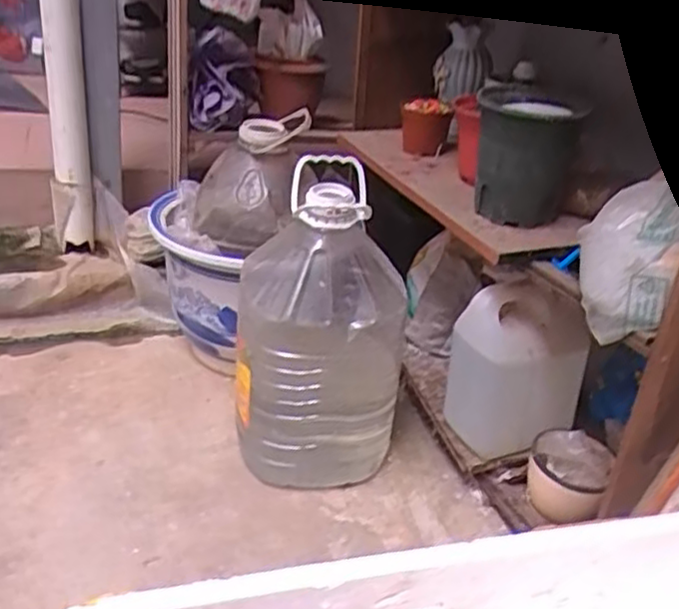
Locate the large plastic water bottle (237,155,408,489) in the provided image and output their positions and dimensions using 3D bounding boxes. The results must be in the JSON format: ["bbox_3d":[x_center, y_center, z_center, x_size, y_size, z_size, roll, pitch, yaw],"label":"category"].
[{"bbox_3d":[-0.040,0.058,1.131,0.230,0.483,0.198,-5,29,-21],"label":"large plastic water bottle"}]

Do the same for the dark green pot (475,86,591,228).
[{"bbox_3d":[0.262,-0.210,1.012,0.135,0.165,0.168,12,29,13],"label":"dark green pot"}]

